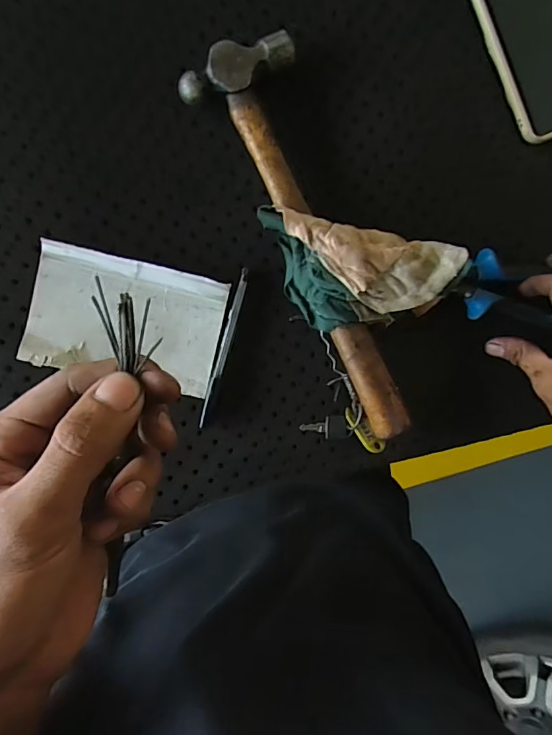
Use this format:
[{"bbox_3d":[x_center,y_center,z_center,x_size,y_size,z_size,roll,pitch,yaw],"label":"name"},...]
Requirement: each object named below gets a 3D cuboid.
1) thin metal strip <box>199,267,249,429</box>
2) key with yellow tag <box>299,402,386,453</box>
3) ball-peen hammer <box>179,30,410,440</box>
[{"bbox_3d":[-0.043,-0.016,0.392,0.009,0.009,0.135,16,93,-9],"label":"thin metal strip"},{"bbox_3d":[0.062,0.048,0.404,0.070,0.018,0.035,15,93,-9],"label":"key with yellow tag"},{"bbox_3d":[0.018,-0.093,0.380,0.089,0.041,0.330,-19,98,-6],"label":"ball-peen hammer"}]

